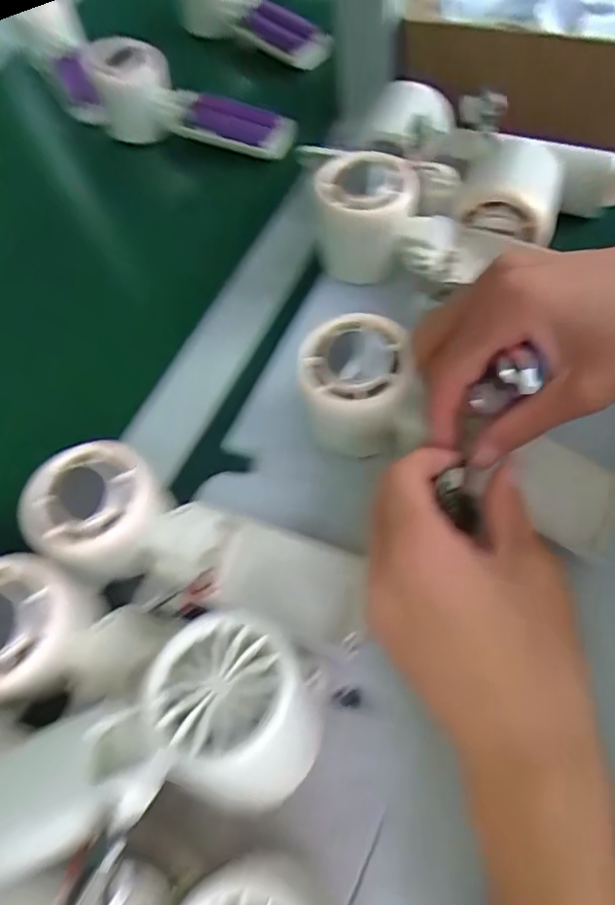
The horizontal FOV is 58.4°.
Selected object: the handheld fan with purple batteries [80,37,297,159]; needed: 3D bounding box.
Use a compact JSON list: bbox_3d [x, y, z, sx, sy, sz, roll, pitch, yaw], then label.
[{"bbox_3d":[-0.089,-0.283,0.448,0.167,0.071,0.047,15,65,16],"label":"handheld fan with purple batteries"}]

